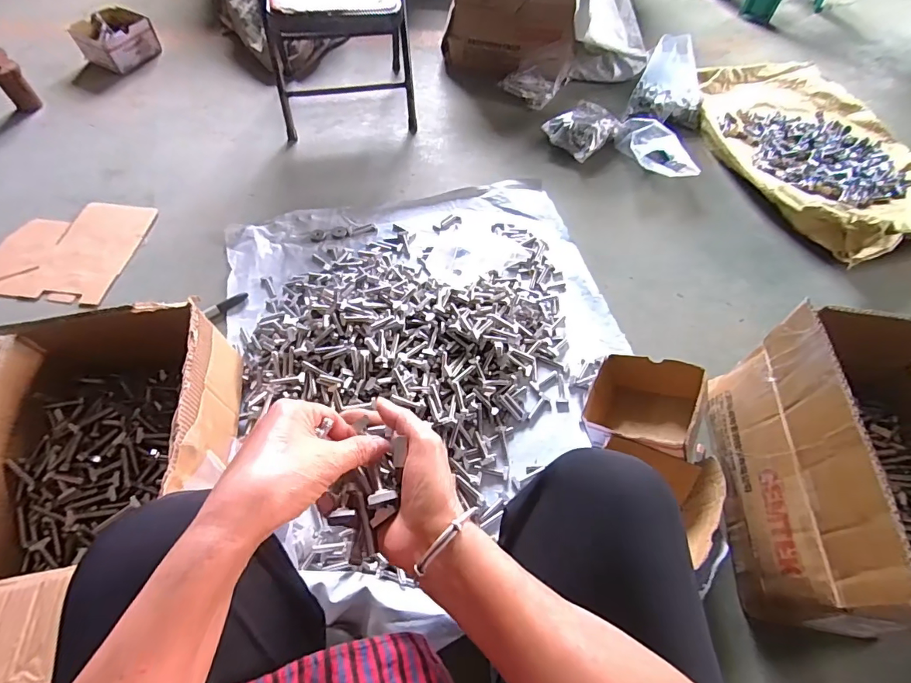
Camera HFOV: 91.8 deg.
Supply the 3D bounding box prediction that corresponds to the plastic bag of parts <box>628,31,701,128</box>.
[{"bbox_3d":[0.540,-0.623,1.084,0.176,0.167,0.144,23,61,12],"label":"plastic bag of parts"}]

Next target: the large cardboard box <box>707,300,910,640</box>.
[{"bbox_3d":[0.514,0.165,0.537,0.247,0.240,0.325,11,59,5],"label":"large cardboard box"}]

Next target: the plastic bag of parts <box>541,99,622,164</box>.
[{"bbox_3d":[0.315,-0.526,1.095,0.168,0.063,0.134,-38,67,-22],"label":"plastic bag of parts"}]

